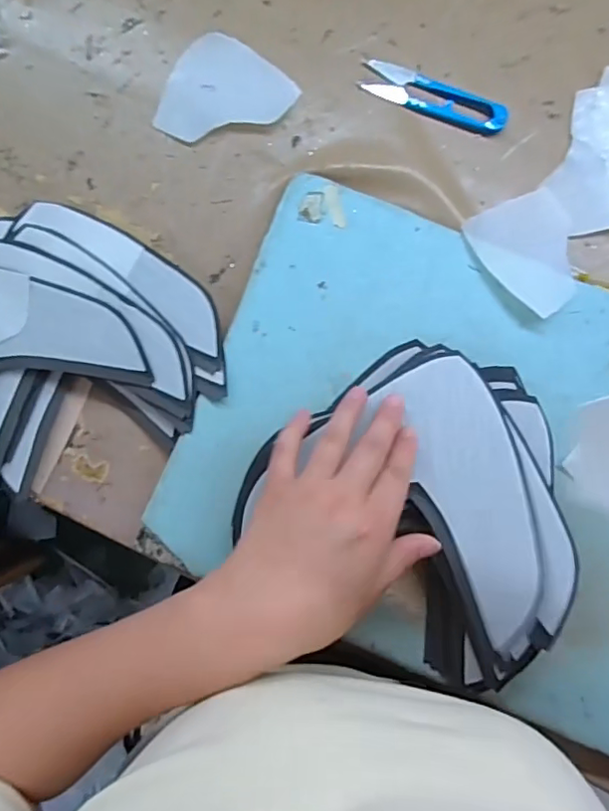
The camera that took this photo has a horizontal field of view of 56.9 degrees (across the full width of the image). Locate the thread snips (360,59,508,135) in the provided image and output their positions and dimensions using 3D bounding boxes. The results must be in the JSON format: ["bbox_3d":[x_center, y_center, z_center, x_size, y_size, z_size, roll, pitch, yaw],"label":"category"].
[{"bbox_3d":[0.102,-0.242,0.440,0.115,0.012,0.027,19,85,2],"label":"thread snips"}]

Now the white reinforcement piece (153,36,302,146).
[{"bbox_3d":[-0.064,-0.240,0.441,0.091,0.004,0.088,33,89,1],"label":"white reinforcement piece"}]

